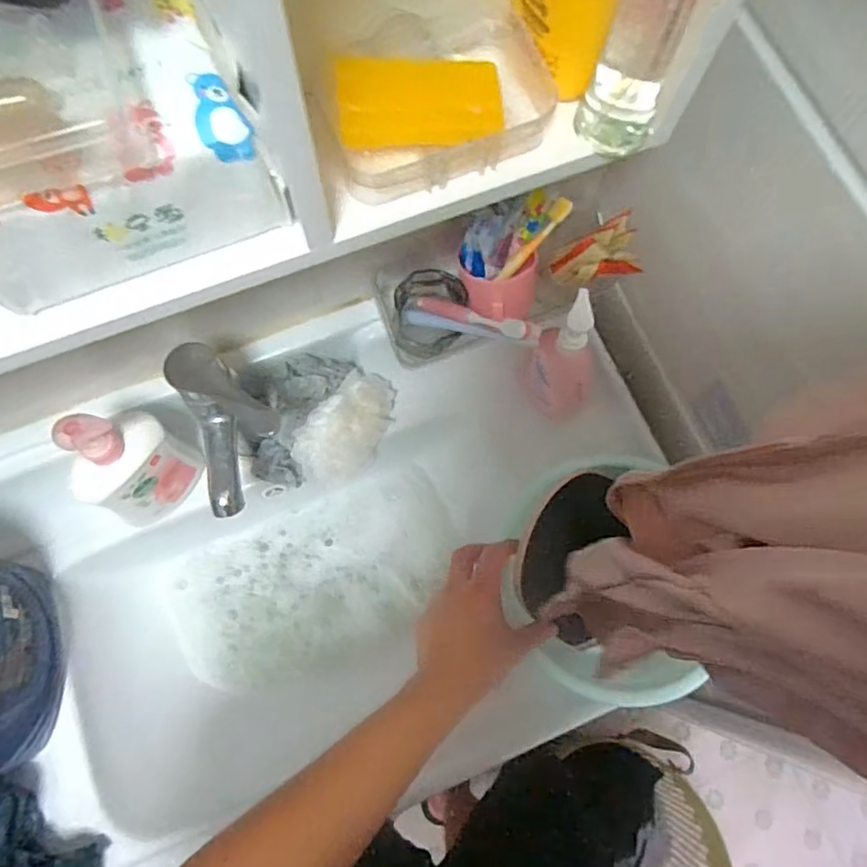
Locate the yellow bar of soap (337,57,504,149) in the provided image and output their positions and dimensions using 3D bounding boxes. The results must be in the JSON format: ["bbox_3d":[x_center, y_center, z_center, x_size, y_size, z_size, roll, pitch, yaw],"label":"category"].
[{"bbox_3d":[-0.007,-0.183,0.336,0.087,0.016,0.046,-4,75,-2],"label":"yellow bar of soap"}]

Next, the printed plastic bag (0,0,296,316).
[{"bbox_3d":[-0.162,-0.133,0.288,0.155,0.099,0.087,-27,77,-8],"label":"printed plastic bag"}]

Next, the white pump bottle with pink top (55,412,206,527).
[{"bbox_3d":[-0.279,0.030,0.566,0.051,0.168,0.092,40,78,9],"label":"white pump bottle with pink top"}]

